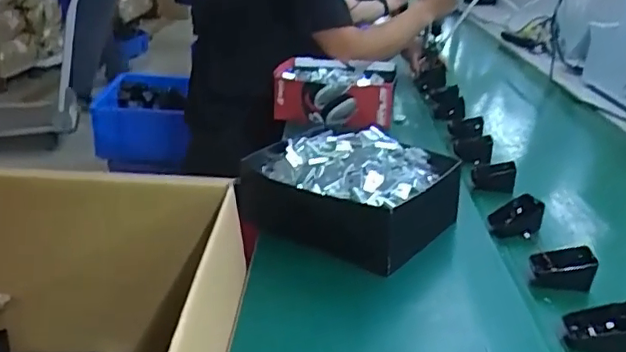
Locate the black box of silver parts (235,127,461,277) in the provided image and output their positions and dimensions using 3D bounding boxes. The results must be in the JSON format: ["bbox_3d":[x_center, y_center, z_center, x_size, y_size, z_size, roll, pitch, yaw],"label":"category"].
[{"bbox_3d":[0.042,0.015,0.756,0.241,0.090,0.208,20,27,33],"label":"black box of silver parts"}]

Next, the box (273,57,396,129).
[{"bbox_3d":[0.048,-0.178,1.234,0.241,0.083,0.217,6,23,5],"label":"box"}]

